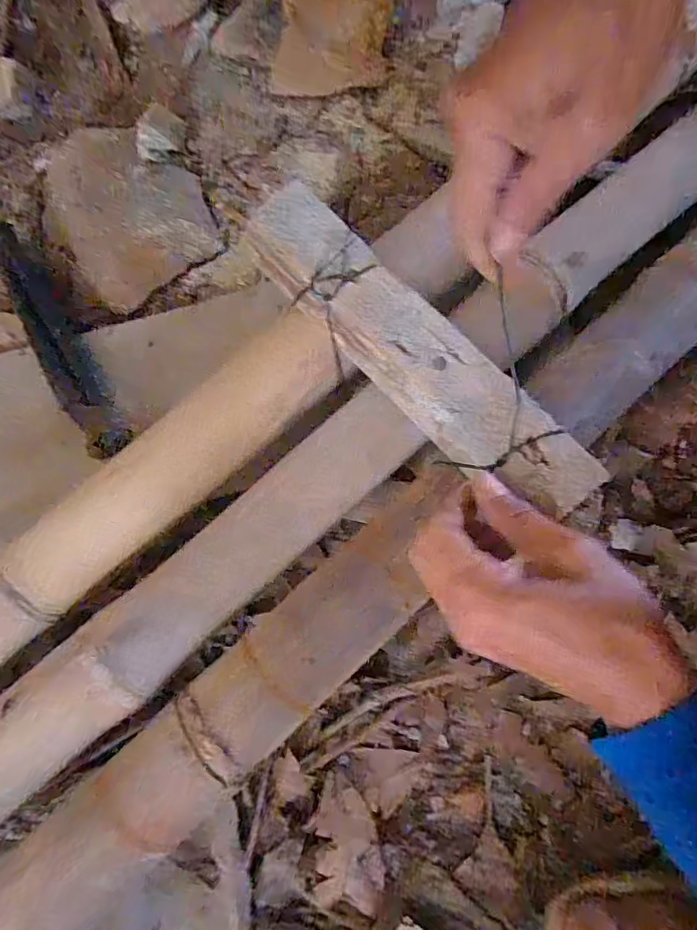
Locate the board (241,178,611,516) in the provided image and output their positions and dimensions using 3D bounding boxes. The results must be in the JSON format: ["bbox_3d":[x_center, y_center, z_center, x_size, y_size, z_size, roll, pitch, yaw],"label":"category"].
[{"bbox_3d":[0.038,-0.069,0.323,0.054,0.035,0.258,-44,80,-8],"label":"board"}]

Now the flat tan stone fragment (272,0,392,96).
[{"bbox_3d":[-0.016,-0.455,0.531,0.113,0.019,0.156,2,79,0],"label":"flat tan stone fragment"}]

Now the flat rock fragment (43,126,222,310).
[{"bbox_3d":[-0.224,-0.255,0.502,0.141,0.009,0.193,-39,82,-7],"label":"flat rock fragment"}]

